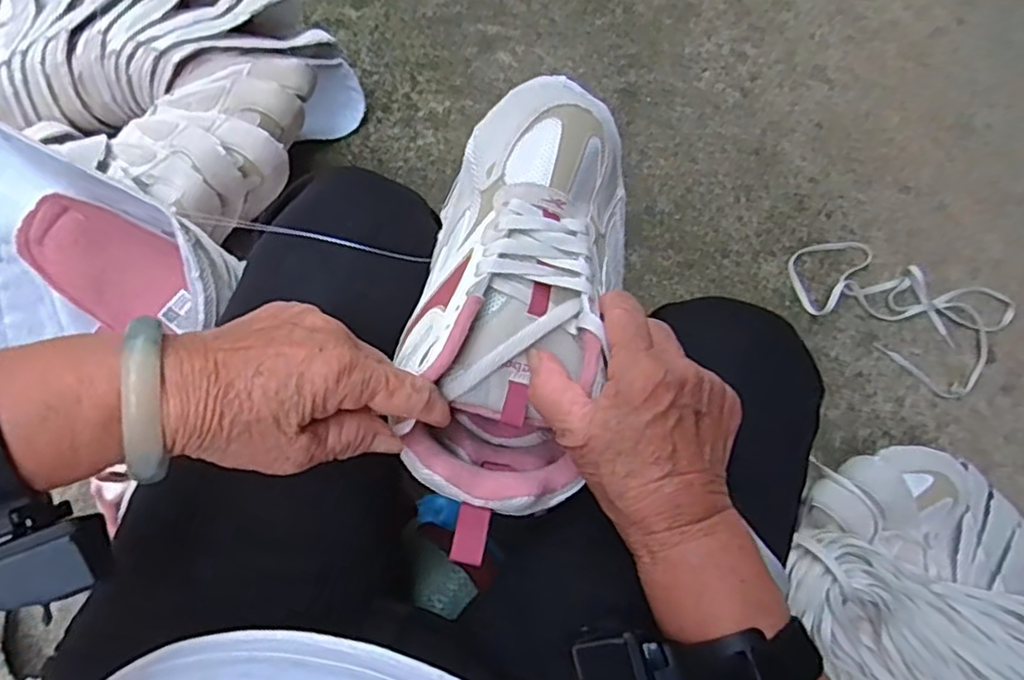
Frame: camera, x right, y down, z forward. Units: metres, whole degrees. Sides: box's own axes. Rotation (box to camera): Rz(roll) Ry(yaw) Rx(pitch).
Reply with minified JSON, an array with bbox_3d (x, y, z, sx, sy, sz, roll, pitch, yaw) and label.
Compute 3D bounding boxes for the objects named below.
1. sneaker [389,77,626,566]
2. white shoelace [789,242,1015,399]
[{"bbox_3d":[0.003,-0.020,0.361,0.102,0.090,0.252,12,78,1],"label":"sneaker"},{"bbox_3d":[0.500,-0.055,0.848,0.269,0.029,0.161,33,78,6],"label":"white shoelace"}]

